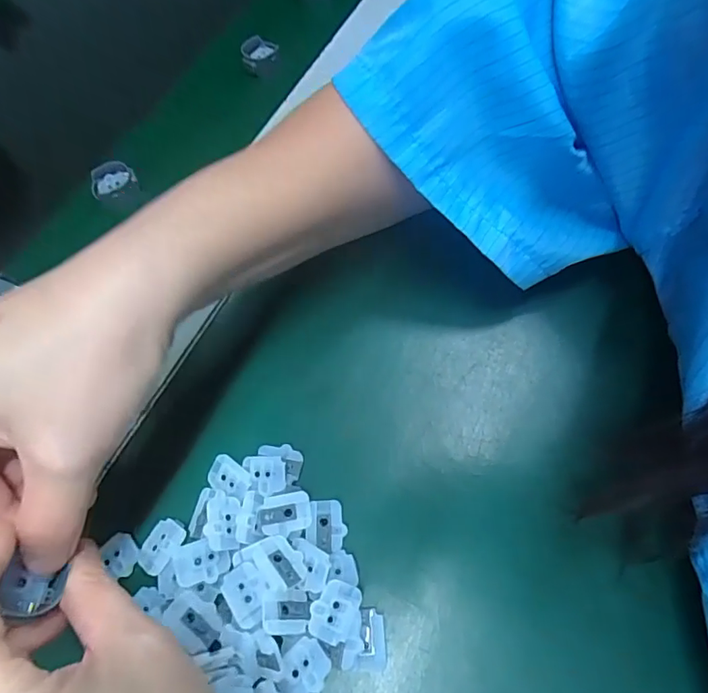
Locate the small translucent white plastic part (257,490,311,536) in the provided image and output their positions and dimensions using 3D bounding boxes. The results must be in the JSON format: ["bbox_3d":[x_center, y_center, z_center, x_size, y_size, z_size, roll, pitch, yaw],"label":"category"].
[{"bbox_3d":[-0.030,0.072,0.212,0.022,0.007,0.016,-10,60,0],"label":"small translucent white plastic part"}]

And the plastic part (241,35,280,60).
[{"bbox_3d":[-0.070,-0.221,0.365,0.026,0.017,0.010,-9,60,1],"label":"plastic part"}]

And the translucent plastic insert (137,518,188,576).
[{"bbox_3d":[-0.084,0.086,0.213,0.015,0.005,0.022,23,65,18],"label":"translucent plastic insert"}]

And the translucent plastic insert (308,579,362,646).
[{"bbox_3d":[-0.007,0.102,0.191,0.019,0.006,0.021,12,62,12],"label":"translucent plastic insert"}]

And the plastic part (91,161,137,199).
[{"bbox_3d":[-0.158,-0.109,0.323,0.029,0.010,0.024,-35,63,-14],"label":"plastic part"}]

